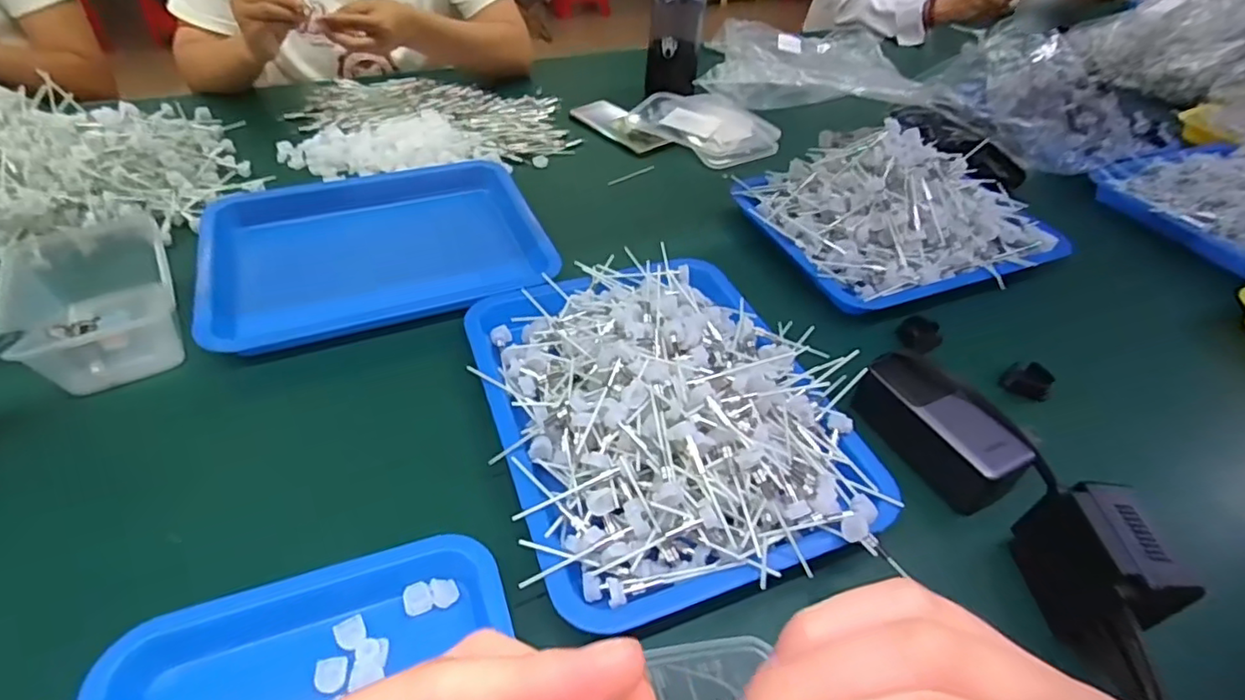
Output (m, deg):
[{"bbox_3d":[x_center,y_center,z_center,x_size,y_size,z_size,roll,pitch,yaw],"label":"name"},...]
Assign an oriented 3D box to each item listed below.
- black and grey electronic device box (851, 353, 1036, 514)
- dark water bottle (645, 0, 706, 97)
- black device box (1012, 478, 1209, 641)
[{"bbox_3d":[0.256,0.063,0.493,0.052,0.053,0.129,-21,50,-23],"label":"black and grey electronic device box"},{"bbox_3d":[0.085,-0.503,0.948,0.083,0.193,0.067,5,45,1],"label":"dark water bottle"},{"bbox_3d":[0.310,0.140,0.396,0.046,0.075,0.087,-3,45,-7],"label":"black device box"}]

